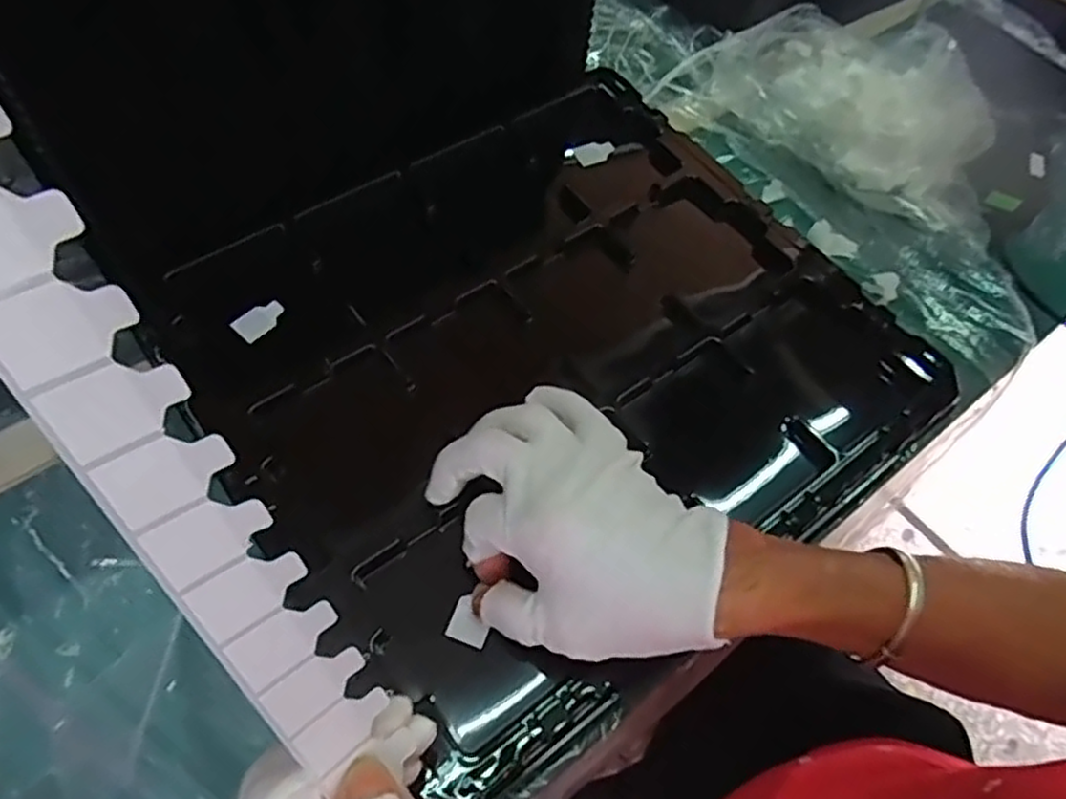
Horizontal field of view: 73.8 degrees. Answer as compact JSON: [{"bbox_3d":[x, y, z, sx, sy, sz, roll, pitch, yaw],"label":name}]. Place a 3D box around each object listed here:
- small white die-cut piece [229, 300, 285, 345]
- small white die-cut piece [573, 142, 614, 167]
[{"bbox_3d":[-0.156,-0.046,0.406,0.018,0.004,0.029,42,69,12],"label":"small white die-cut piece"},{"bbox_3d":[0.043,-0.172,0.495,0.028,0.004,0.015,-19,85,-3],"label":"small white die-cut piece"}]

